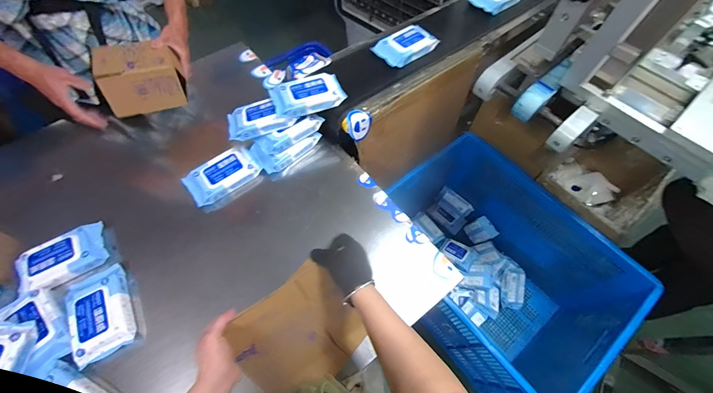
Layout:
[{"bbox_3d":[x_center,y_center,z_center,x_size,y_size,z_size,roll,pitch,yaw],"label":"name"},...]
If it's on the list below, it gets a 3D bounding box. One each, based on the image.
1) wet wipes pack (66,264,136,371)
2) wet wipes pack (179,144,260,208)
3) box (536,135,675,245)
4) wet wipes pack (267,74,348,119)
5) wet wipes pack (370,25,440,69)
[{"bbox_3d":[-0.533,0.239,0.624,0.096,0.041,0.179,-26,65,-13],"label":"wet wipes pack"},{"bbox_3d":[-0.355,-0.061,0.793,0.186,0.043,0.112,-38,68,-18],"label":"wet wipes pack"},{"bbox_3d":[1.020,-0.037,1.307,0.519,0.328,0.381,-33,67,-16],"label":"box"},{"bbox_3d":[-0.127,-0.269,0.797,0.186,0.052,0.107,-23,64,-12],"label":"wet wipes pack"},{"bbox_3d":[0.144,-0.450,0.893,0.168,0.039,0.109,-33,67,-17],"label":"wet wipes pack"}]

